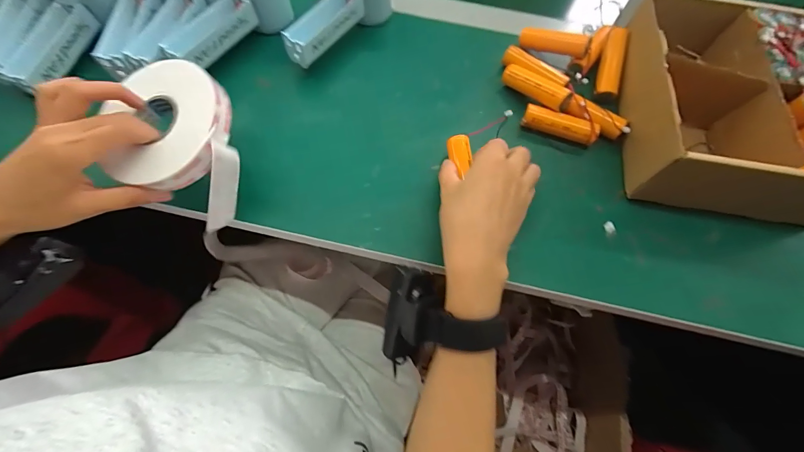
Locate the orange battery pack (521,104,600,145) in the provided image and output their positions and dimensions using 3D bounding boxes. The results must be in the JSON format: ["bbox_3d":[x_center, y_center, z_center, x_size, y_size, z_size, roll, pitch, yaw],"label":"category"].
[{"bbox_3d":[0.158,-0.101,0.350,0.072,0.020,0.021,20,69,6],"label":"orange battery pack"}]

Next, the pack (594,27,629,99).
[{"bbox_3d":[0.222,-0.174,0.370,0.022,0.014,0.075,13,86,3],"label":"pack"}]

